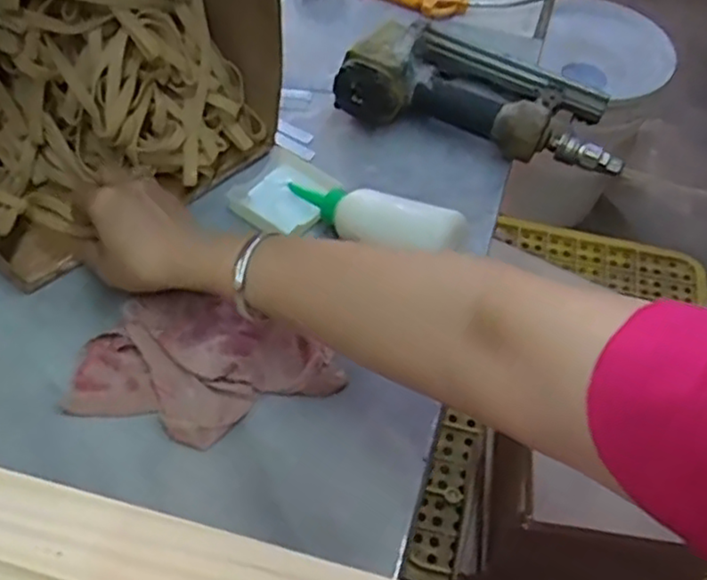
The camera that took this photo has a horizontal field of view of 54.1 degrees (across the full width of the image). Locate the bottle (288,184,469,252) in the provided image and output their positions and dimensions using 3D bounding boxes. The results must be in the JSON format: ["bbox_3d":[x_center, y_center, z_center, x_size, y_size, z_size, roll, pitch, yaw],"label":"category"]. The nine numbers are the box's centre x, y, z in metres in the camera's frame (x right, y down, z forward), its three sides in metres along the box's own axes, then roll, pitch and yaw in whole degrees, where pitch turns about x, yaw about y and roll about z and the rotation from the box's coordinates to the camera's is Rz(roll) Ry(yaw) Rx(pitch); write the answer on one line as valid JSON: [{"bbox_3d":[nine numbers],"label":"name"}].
[{"bbox_3d":[0.016,-0.058,0.578,0.151,0.050,0.044,16,56,7],"label":"bottle"}]

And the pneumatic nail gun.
[{"bbox_3d":[0.132,-0.207,0.677,0.261,0.058,0.155,18,56,8],"label":"pneumatic nail gun"}]

